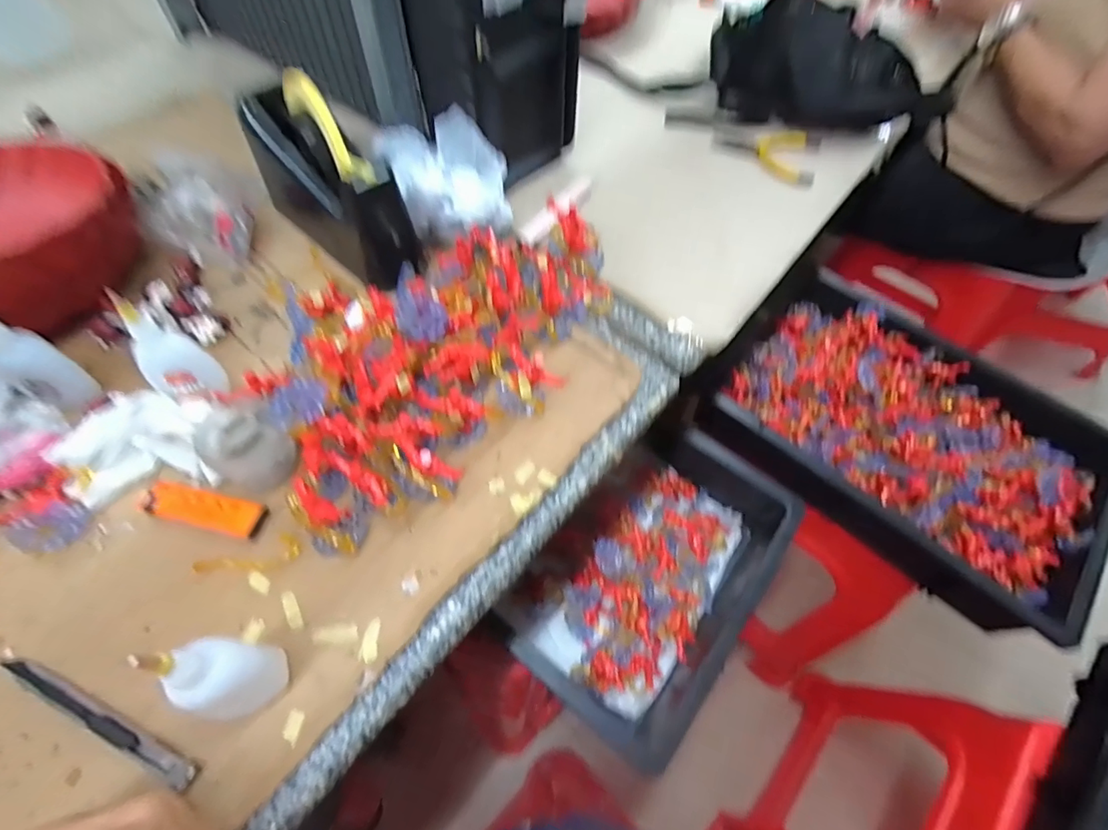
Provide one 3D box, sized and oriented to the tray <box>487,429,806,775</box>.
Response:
[{"bbox_3d":[0.104,0.160,0.546,0.207,0.086,0.326,36,64,19],"label":"tray"}]

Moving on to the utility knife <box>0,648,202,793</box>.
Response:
[{"bbox_3d":[-0.255,0.165,0.275,0.143,0.010,0.011,21,60,11],"label":"utility knife"}]

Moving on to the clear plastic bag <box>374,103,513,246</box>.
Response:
[{"bbox_3d":[-0.100,-0.218,0.470,0.115,0.069,0.137,-12,59,-9],"label":"clear plastic bag"}]

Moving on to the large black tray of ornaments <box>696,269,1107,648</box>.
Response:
[{"bbox_3d":[0.435,0.028,0.637,0.421,0.084,0.306,38,64,20],"label":"large black tray of ornaments"}]

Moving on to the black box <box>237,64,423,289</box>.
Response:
[{"bbox_3d":[-0.197,-0.202,0.438,0.200,0.128,0.064,40,65,20],"label":"black box"}]

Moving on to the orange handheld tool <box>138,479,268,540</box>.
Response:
[{"bbox_3d":[-0.231,0.061,0.330,0.079,0.008,0.023,13,78,1],"label":"orange handheld tool"}]

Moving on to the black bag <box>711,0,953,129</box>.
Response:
[{"bbox_3d":[0.349,-0.459,0.639,0.278,0.087,0.189,6,58,1],"label":"black bag"}]

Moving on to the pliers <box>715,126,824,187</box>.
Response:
[{"bbox_3d":[0.249,-0.314,0.593,0.119,0.008,0.091,19,60,10],"label":"pliers"}]

